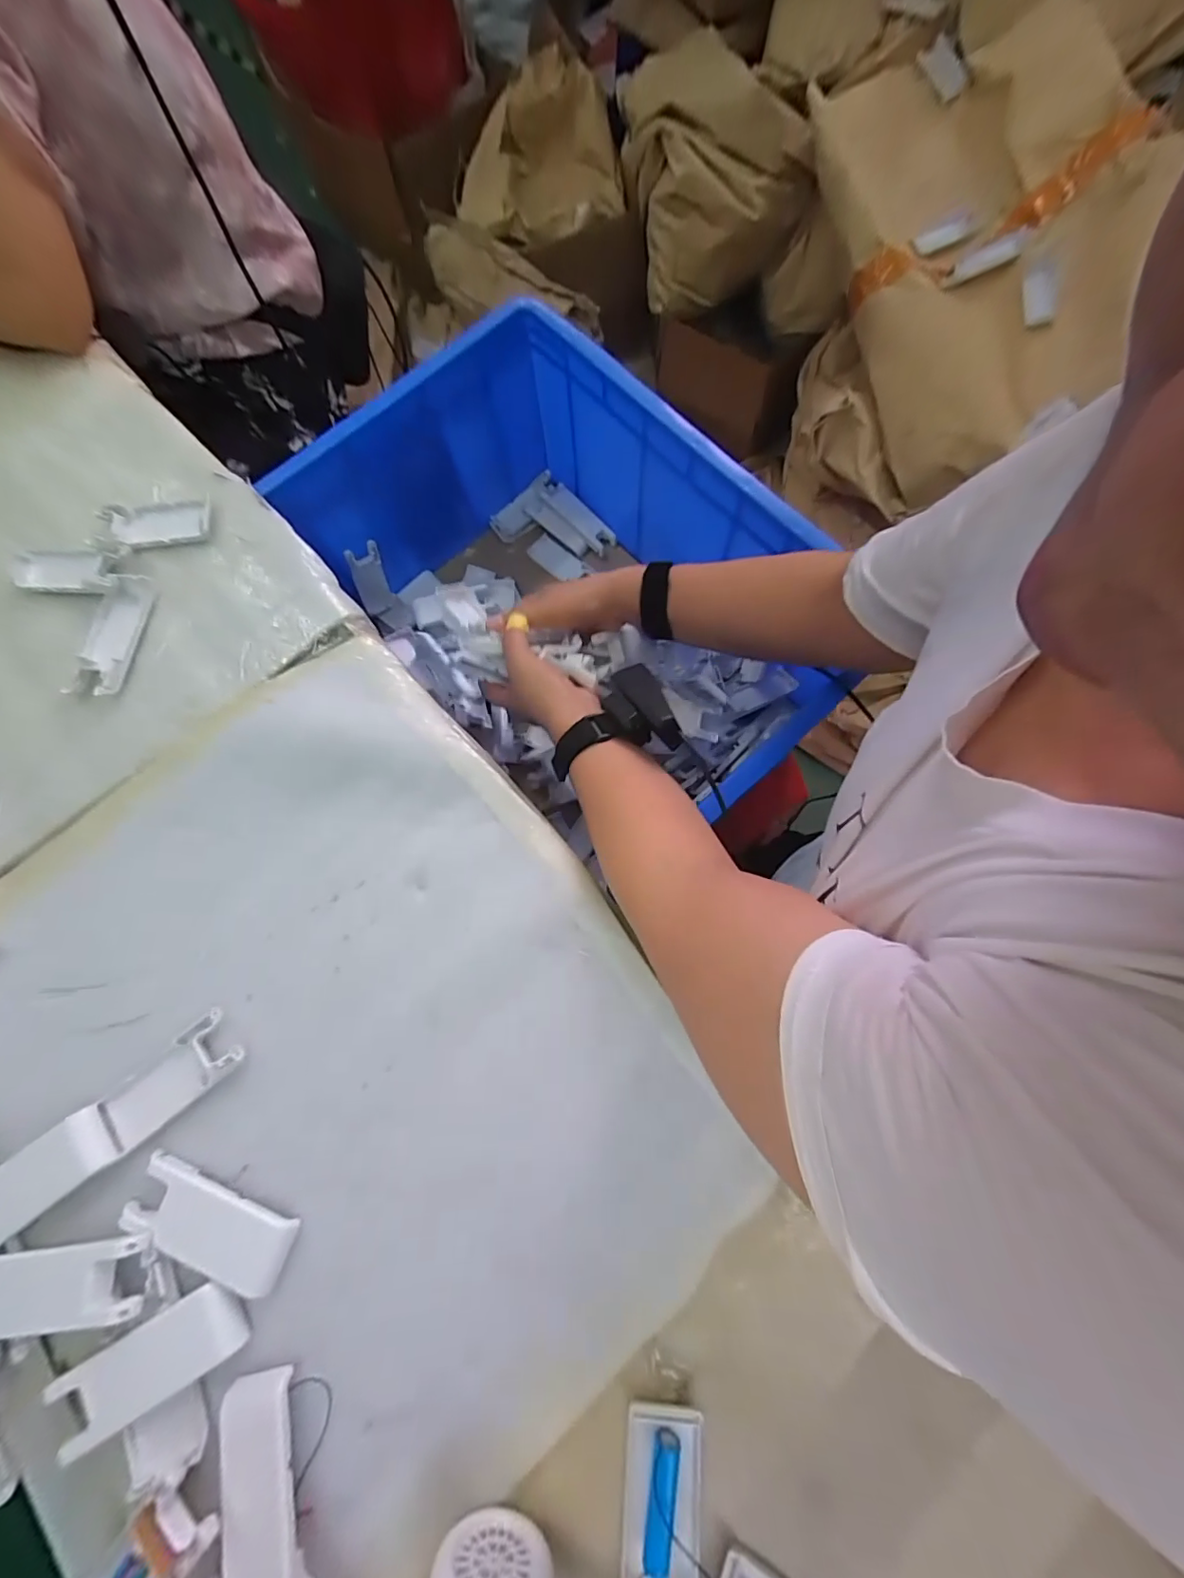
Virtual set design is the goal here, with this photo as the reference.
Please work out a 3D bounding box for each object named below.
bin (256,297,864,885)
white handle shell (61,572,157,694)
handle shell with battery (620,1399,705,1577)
[{"bbox_3d":[-0.020,-0.206,0.613,0.342,0.269,0.559,-43,76,-8],"label":"bin"},{"bbox_3d":[-0.381,-0.124,0.434,0.043,0.009,0.105,6,75,5],"label":"white handle shell"},{"bbox_3d":[0.037,0.381,0.279,0.041,0.024,0.099,5,75,5],"label":"handle shell with battery"}]

